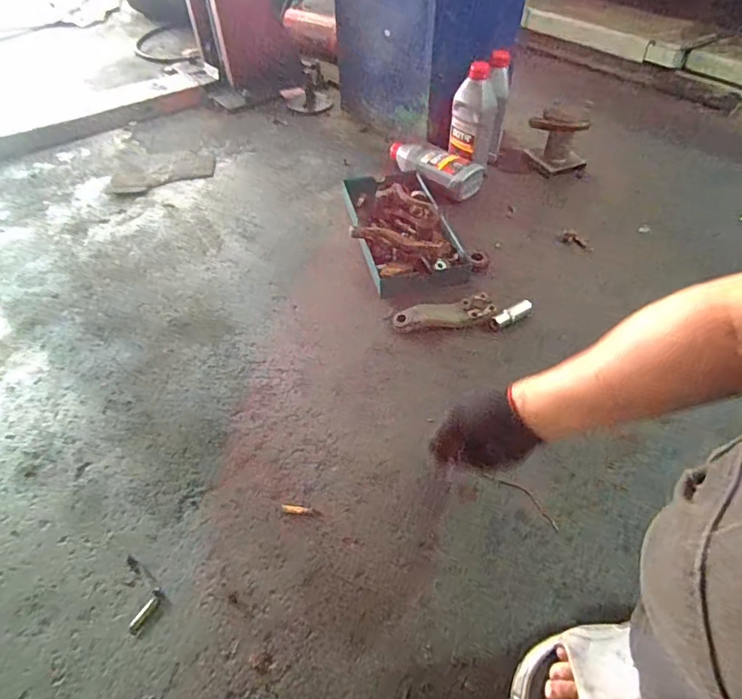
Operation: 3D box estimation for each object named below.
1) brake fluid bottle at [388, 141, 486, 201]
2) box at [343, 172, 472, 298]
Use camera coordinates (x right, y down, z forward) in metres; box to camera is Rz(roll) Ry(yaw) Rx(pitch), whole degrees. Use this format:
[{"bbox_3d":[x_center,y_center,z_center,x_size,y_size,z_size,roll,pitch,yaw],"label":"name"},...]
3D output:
[{"bbox_3d":[0.139,-0.433,1.169,0.265,0.073,0.086,29,55,24],"label":"brake fluid bottle"},{"bbox_3d":[0.058,-0.273,1.020,0.209,0.083,0.441,-12,48,-7],"label":"box"}]

